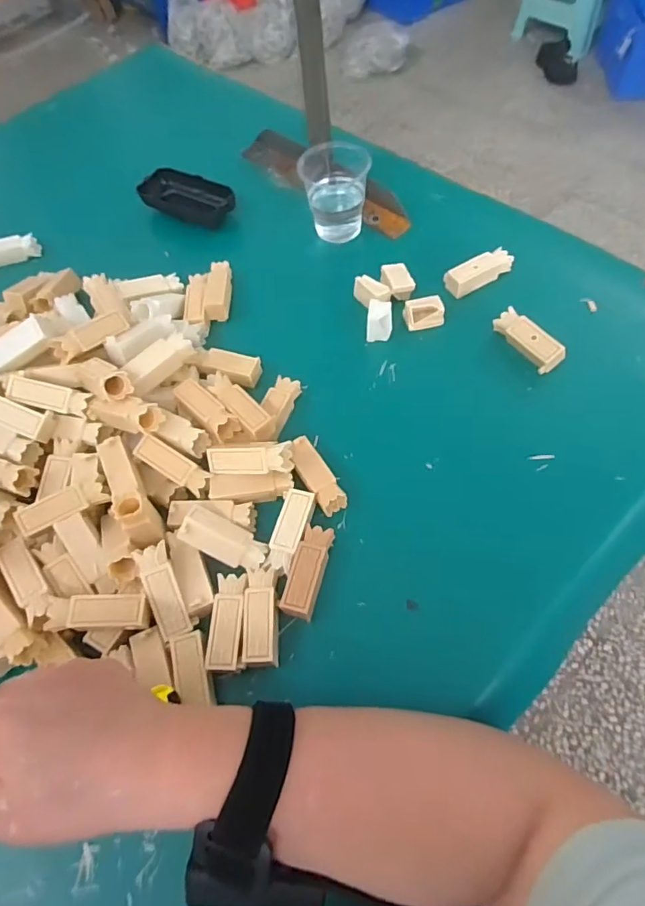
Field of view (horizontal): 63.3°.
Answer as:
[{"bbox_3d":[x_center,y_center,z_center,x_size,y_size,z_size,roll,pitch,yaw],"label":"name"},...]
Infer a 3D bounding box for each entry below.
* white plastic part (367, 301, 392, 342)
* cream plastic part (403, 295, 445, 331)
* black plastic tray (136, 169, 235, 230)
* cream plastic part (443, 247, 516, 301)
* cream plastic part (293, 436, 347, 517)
[{"bbox_3d":[0.051,-0.117,0.464,0.021,0.028,0.025,2,61,7],"label":"white plastic part"},{"bbox_3d":[0.091,-0.127,0.472,0.035,0.017,0.023,-9,60,1],"label":"cream plastic part"},{"bbox_3d":[-0.146,-0.286,0.584,0.110,0.030,0.044,20,64,16],"label":"black plastic tray"},{"bbox_3d":[0.147,-0.170,0.490,0.064,0.015,0.025,-29,62,-10],"label":"cream plastic part"},{"bbox_3d":[-0.005,0.017,0.396,0.021,0.018,0.060,-30,62,-11],"label":"cream plastic part"}]

